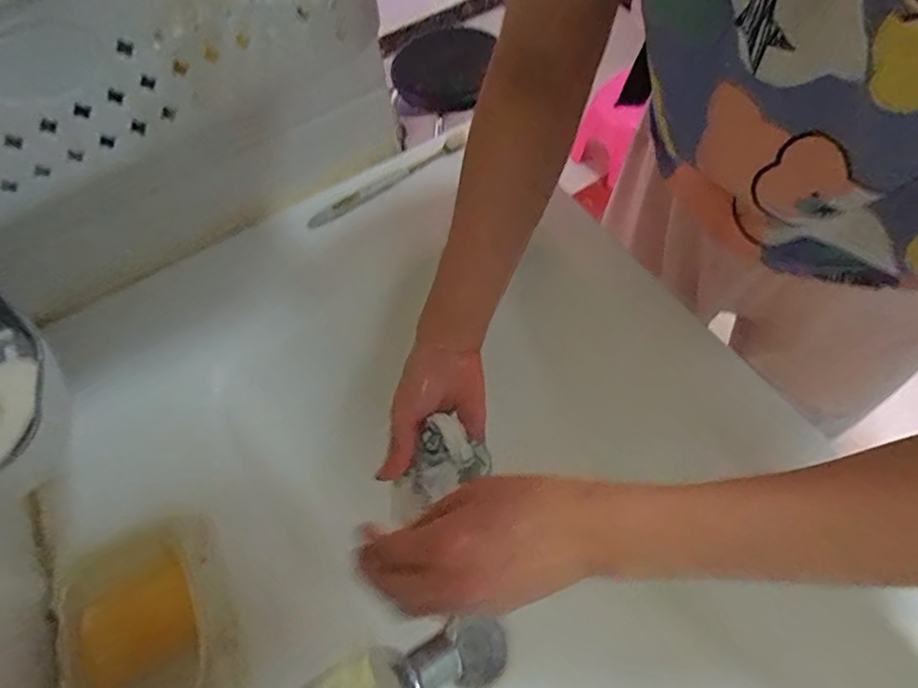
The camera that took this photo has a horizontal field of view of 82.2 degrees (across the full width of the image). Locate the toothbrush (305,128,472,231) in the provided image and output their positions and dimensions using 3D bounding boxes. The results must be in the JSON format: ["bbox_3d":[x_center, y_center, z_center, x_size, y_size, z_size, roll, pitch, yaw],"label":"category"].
[{"bbox_3d":[-0.068,-0.165,0.527,0.184,0.008,0.019,-34,64,-15],"label":"toothbrush"}]

